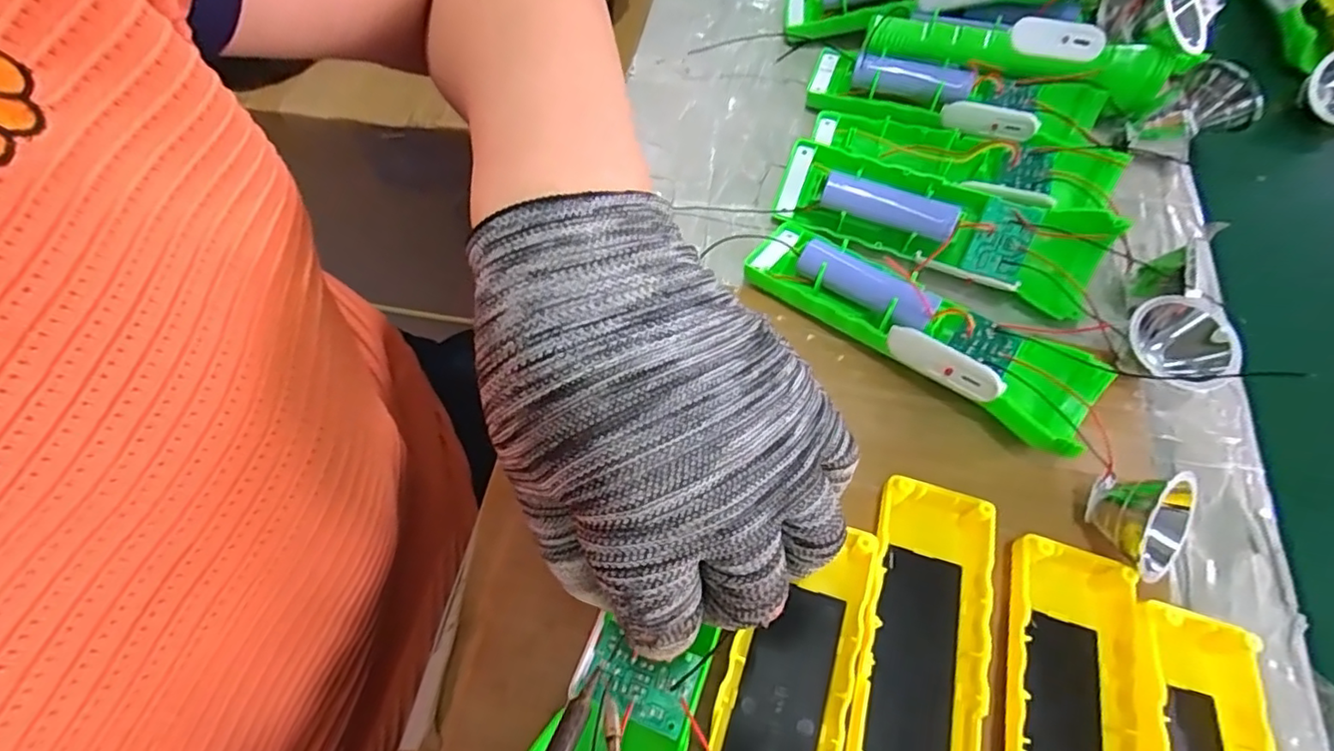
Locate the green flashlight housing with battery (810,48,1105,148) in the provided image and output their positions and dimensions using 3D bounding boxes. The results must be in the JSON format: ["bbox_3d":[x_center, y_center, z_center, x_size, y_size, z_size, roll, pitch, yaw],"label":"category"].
[{"bbox_3d":[0.163,-0.156,0.347,0.159,0.030,0.047,16,65,9],"label":"green flashlight housing with battery"}]

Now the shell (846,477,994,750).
[{"bbox_3d":[0.084,0.117,0.211,0.046,0.027,0.161,14,64,8],"label":"shell"}]

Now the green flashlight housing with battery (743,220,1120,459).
[{"bbox_3d":[0.110,-0.027,0.278,0.164,0.036,0.046,35,69,17],"label":"green flashlight housing with battery"}]

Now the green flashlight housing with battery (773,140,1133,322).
[{"bbox_3d":[0.134,-0.076,0.303,0.160,0.034,0.043,21,65,11],"label":"green flashlight housing with battery"}]

